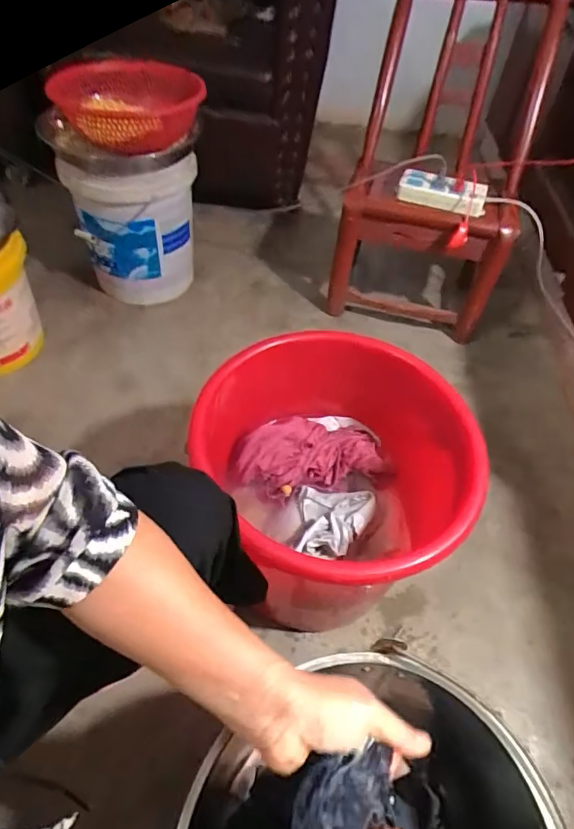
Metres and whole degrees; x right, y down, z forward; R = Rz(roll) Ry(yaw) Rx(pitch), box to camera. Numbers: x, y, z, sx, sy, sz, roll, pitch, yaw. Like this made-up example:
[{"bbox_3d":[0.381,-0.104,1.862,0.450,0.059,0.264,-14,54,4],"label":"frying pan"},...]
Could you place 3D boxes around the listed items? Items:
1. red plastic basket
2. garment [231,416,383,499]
[{"bbox_3d":[-0.310,-0.606,0.985,0.242,0.114,0.235,37,57,25],"label":"red plastic basket"},{"bbox_3d":[0.028,0.061,0.745,0.210,0.064,0.096,-7,52,-12],"label":"garment"}]

